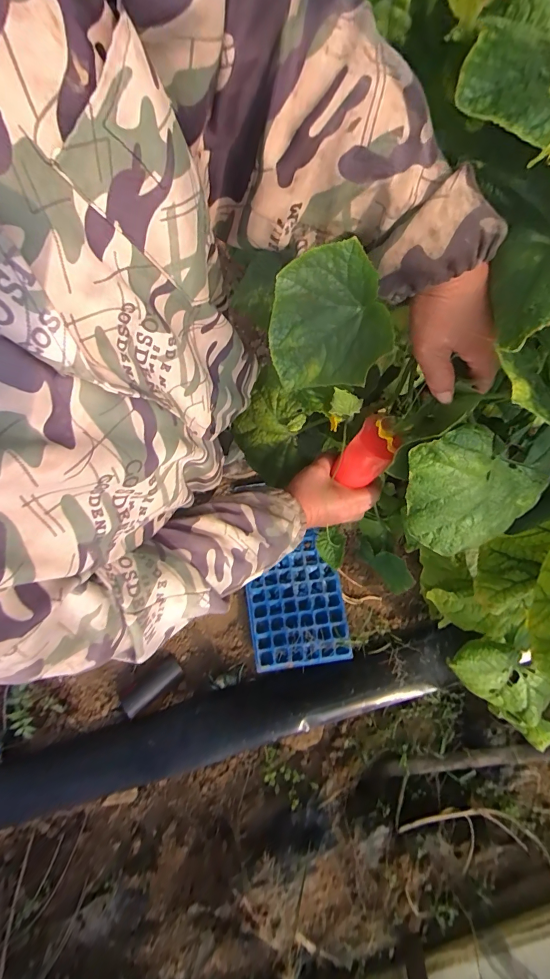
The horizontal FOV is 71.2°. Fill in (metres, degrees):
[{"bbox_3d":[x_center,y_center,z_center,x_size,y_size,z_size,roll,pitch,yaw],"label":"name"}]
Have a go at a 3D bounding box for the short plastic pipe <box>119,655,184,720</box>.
[{"bbox_3d":[-0.346,0.550,1.083,0.066,0.059,0.183,47,55,9],"label":"short plastic pipe"}]

